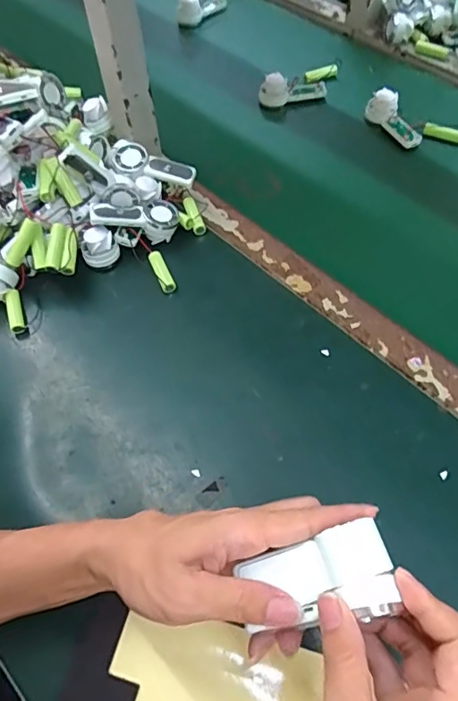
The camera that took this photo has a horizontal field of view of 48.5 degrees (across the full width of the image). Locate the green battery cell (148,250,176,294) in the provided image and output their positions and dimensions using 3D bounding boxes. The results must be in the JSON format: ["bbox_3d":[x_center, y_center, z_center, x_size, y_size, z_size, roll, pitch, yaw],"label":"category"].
[{"bbox_3d":[-0.073,-0.085,0.542,0.016,0.017,0.055,-21,61,-11],"label":"green battery cell"}]

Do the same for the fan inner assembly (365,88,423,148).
[{"bbox_3d":[0.217,-0.302,0.660,0.025,0.043,0.087,-30,63,-15],"label":"fan inner assembly"}]

